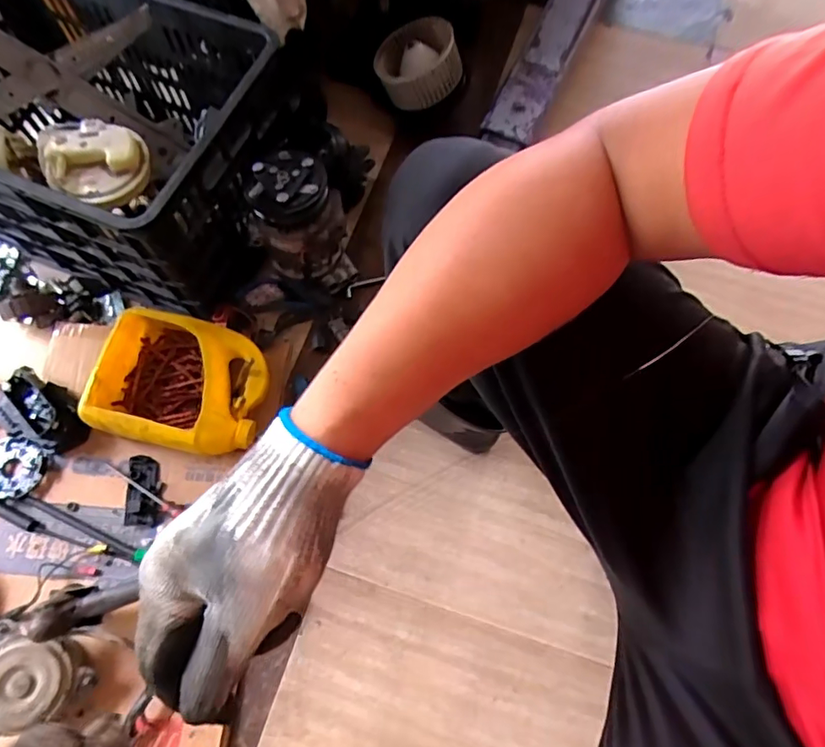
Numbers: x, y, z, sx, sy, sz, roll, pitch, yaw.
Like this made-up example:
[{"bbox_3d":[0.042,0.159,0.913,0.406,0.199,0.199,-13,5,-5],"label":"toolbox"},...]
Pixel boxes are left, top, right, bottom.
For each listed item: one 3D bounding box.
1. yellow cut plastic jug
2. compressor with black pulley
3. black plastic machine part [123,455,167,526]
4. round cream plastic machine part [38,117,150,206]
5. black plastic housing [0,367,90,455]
[{"bbox_3d":[-0.315,0.016,0.737,0.215,0.089,0.169,12,70,3],"label":"yellow cut plastic jug"},{"bbox_3d":[-0.161,-0.217,0.751,0.106,0.148,0.111,1,70,-2],"label":"compressor with black pulley"},{"bbox_3d":[-0.369,0.158,0.725,0.046,0.019,0.091,-2,70,-3],"label":"black plastic machine part"},{"bbox_3d":[-0.382,-0.253,0.631,0.099,0.045,0.099,1,70,-2],"label":"round cream plastic machine part"},{"bbox_3d":[-0.507,0.060,0.731,0.124,0.069,0.085,35,73,10],"label":"black plastic housing"}]

